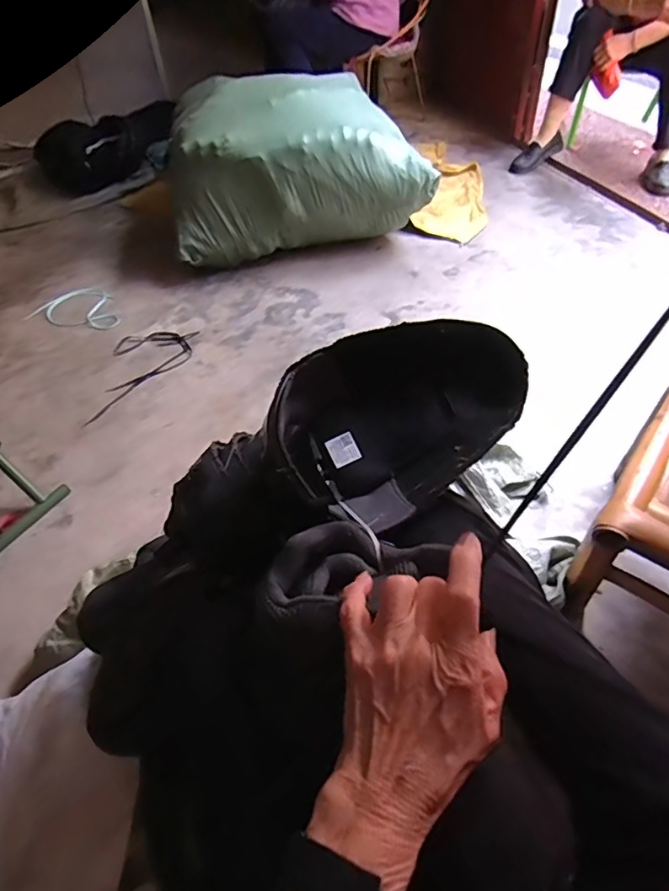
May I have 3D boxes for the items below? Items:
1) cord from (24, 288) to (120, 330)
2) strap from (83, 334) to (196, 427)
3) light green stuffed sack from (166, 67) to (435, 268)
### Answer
[{"bbox_3d":[-0.734,-0.400,1.541,0.294,0.012,0.180,11,51,13],"label":"cord"},{"bbox_3d":[-0.515,-0.206,1.361,0.201,0.013,0.366,32,58,28],"label":"strap"},{"bbox_3d":[-0.104,-0.840,1.579,0.730,0.357,0.392,-7,48,-2],"label":"light green stuffed sack"}]

